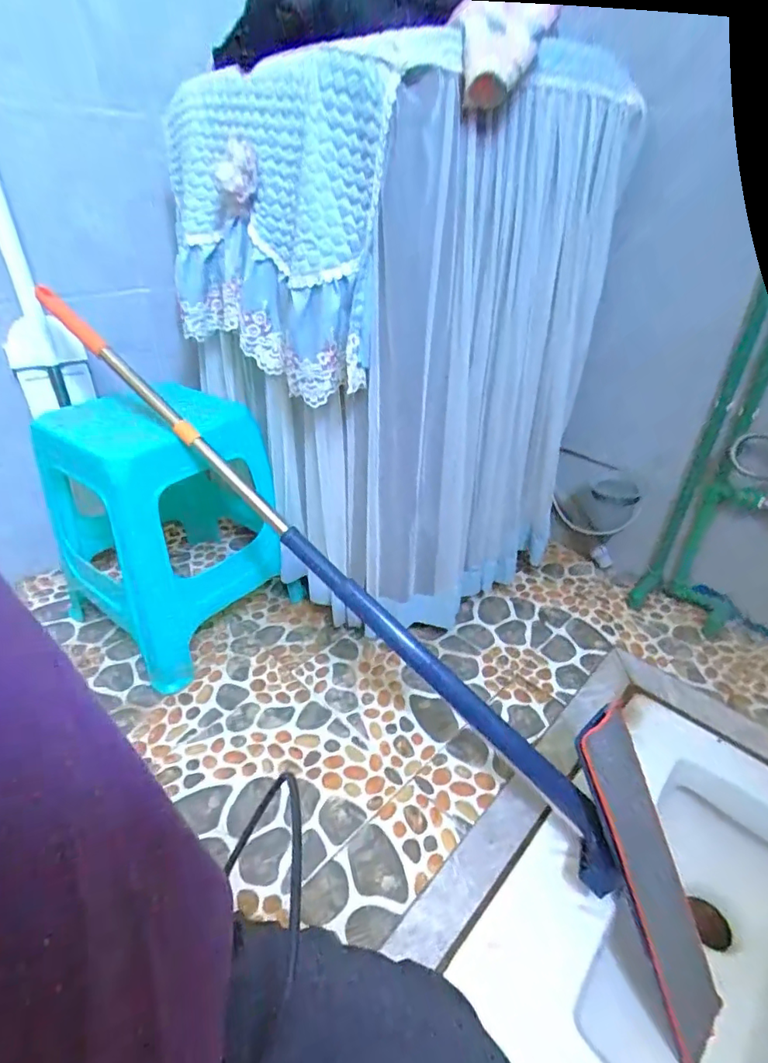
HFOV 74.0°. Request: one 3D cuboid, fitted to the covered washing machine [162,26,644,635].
[{"bbox_3d":[0.025,-0.332,0.974,0.562,0.798,0.514,-27,43,-36],"label":"covered washing machine"}]

